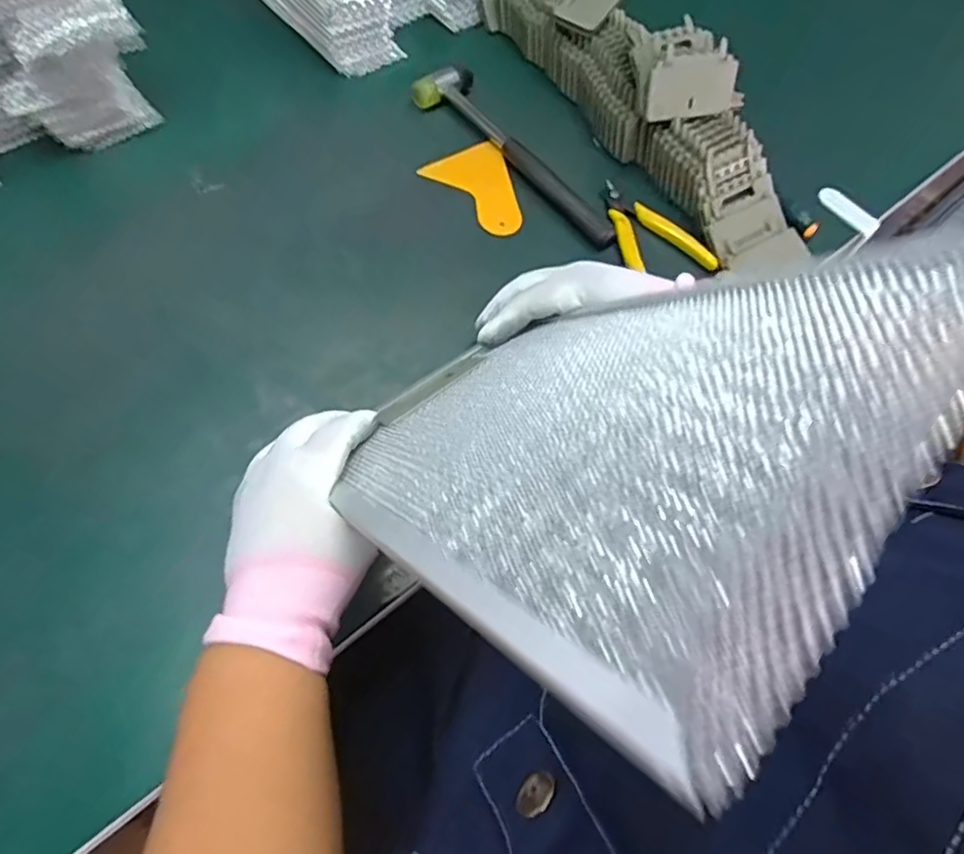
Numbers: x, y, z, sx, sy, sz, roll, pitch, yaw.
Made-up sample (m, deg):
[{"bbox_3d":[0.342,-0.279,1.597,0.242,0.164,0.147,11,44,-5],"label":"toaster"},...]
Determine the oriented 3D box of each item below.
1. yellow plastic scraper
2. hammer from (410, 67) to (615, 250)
[{"bbox_3d":[0.003,-0.209,0.536,0.073,0.007,0.097,-29,74,-13],"label":"yellow plastic scraper"},{"bbox_3d":[0.027,-0.245,0.538,0.049,0.030,0.233,-34,73,-21],"label":"hammer"}]

